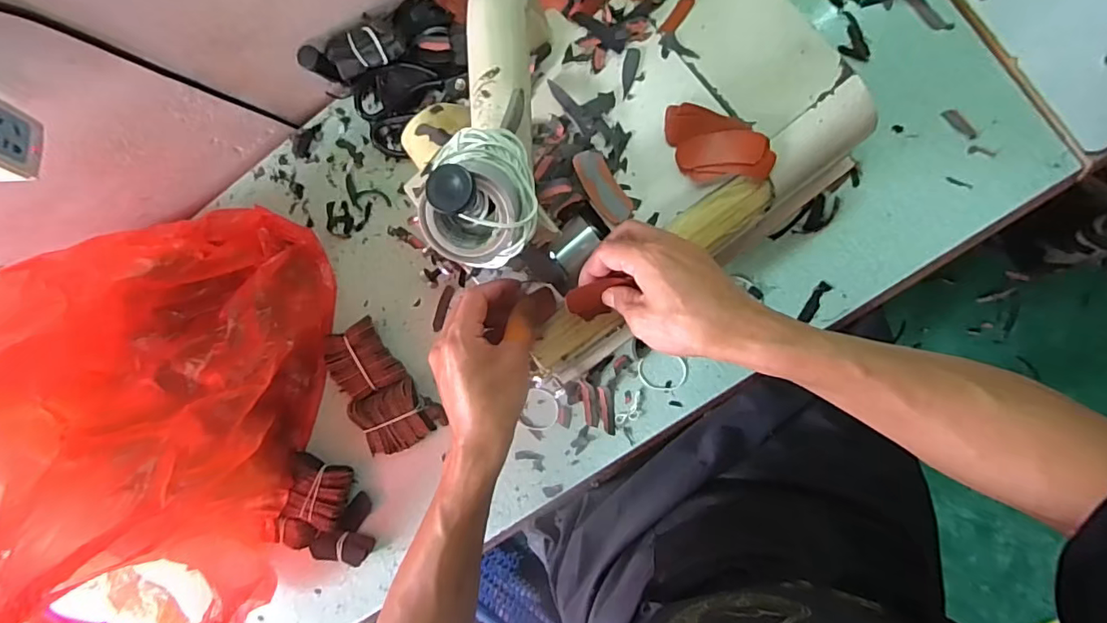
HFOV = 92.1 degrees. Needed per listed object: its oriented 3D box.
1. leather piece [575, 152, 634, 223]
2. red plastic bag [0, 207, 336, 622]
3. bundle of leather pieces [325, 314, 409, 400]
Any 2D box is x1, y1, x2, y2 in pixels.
[{"bbox_3d":[0.041,-0.103,0.442,0.028,0.005,0.064,-32,98,-4],"label":"leather piece"},{"bbox_3d":[-0.417,0.116,0.517,0.234,0.337,0.425,4,94,8],"label":"red plastic bag"},{"bbox_3d":[-0.226,0.057,0.626,0.072,0.038,0.089,-33,88,9],"label":"bundle of leather pieces"}]

